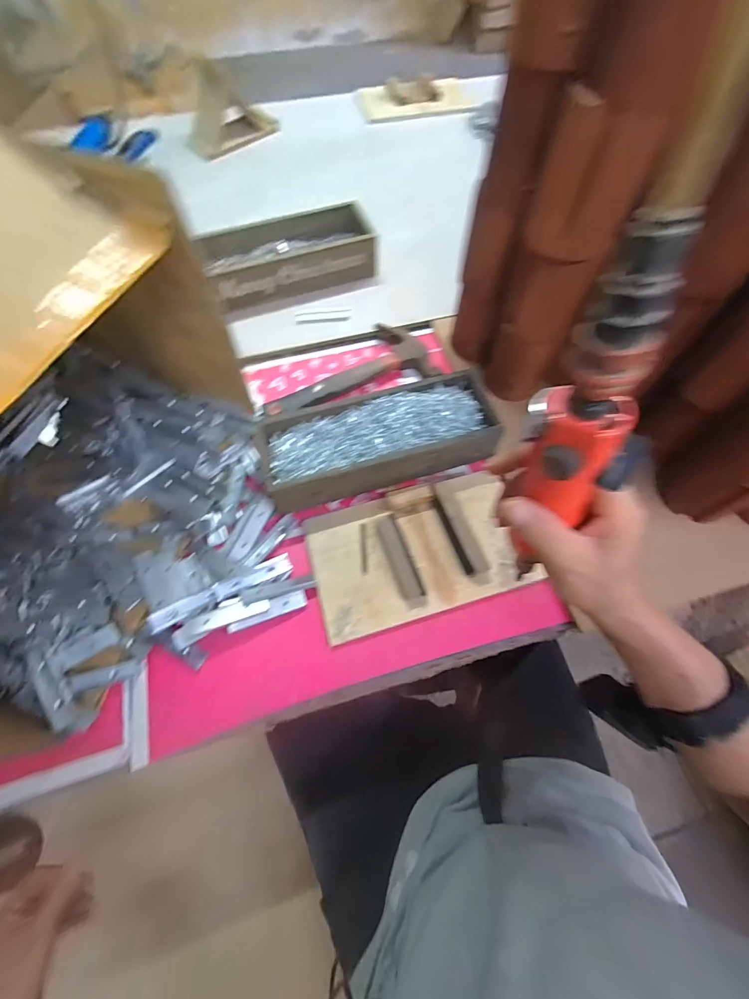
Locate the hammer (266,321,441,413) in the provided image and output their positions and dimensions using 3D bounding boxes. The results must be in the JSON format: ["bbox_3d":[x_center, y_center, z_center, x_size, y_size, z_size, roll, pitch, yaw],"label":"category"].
[{"bbox_3d":[-0.040,-0.189,0.536,0.239,0.033,0.111,-16,67,-8],"label":"hammer"}]

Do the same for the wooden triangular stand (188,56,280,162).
[{"bbox_3d":[-0.305,-0.796,0.768,0.183,0.118,0.108,-42,73,-18],"label":"wooden triangular stand"}]

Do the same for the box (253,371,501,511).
[{"bbox_3d":[0.006,-0.072,0.458,0.274,0.048,0.121,-12,66,-6],"label":"box"}]

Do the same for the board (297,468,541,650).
[{"bbox_3d":[0.046,0.056,0.420,0.227,0.018,0.137,-15,67,-8],"label":"board"}]

